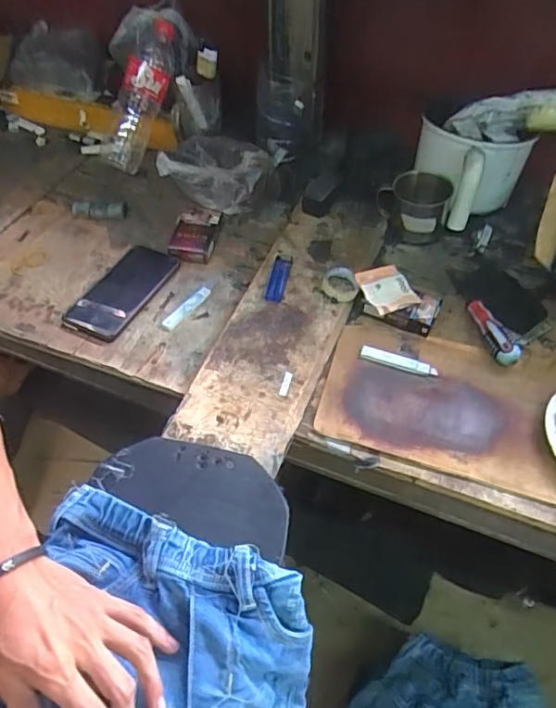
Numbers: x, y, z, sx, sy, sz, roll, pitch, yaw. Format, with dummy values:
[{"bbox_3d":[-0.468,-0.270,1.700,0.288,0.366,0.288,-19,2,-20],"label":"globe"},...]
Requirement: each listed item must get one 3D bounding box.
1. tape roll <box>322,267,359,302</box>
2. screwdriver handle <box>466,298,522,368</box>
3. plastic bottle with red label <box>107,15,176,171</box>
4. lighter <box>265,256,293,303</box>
[{"bbox_3d":[0.082,-0.091,0.709,0.045,0.016,0.054,4,52,2],"label":"tape roll"},{"bbox_3d":[0.269,-0.027,0.677,0.025,0.033,0.097,-12,53,-10],"label":"screwdriver handle"},{"bbox_3d":[-0.219,-0.408,0.860,0.073,0.229,0.062,37,25,24],"label":"plastic bottle with red label"},{"bbox_3d":[0.001,-0.101,0.716,0.023,0.013,0.078,10,52,7],"label":"lighter"}]

